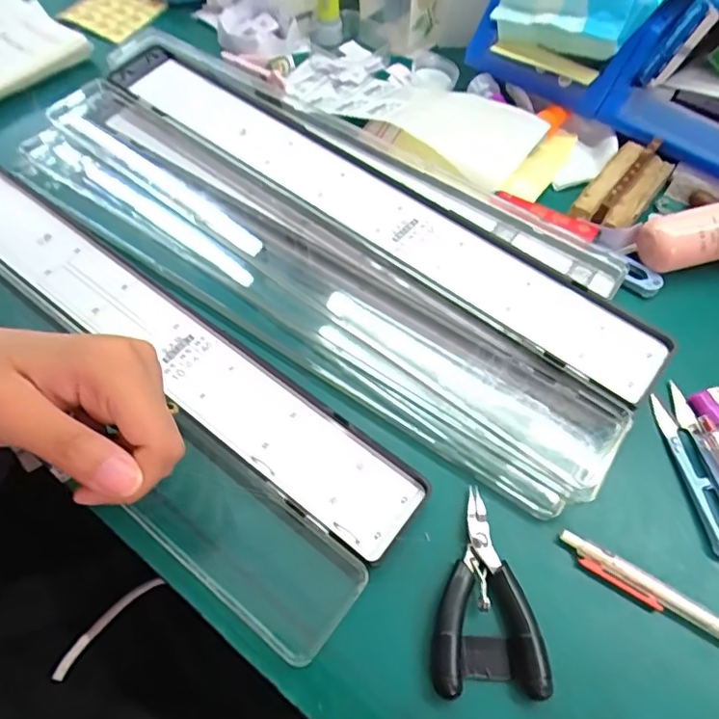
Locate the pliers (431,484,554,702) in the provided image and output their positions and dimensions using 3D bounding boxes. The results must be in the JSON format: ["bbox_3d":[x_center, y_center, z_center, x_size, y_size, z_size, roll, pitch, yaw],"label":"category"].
[{"bbox_3d":[0.060,0.113,0.272,0.052,0.017,0.093,-2,61,-2],"label":"pliers"}]

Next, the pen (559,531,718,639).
[{"bbox_3d":[0.166,0.127,0.269,0.138,0.013,0.012,28,64,14],"label":"pen"}]

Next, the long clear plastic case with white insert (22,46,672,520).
[{"bbox_3d":[-0.018,-0.089,0.363,0.433,0.025,0.164,33,66,16],"label":"long clear plastic case with white insert"}]

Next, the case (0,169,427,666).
[{"bbox_3d":[-0.163,-0.009,0.336,0.427,0.025,0.111,34,66,17],"label":"case"}]

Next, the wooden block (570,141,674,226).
[{"bbox_3d":[0.193,-0.128,0.391,0.039,0.021,0.093,36,66,17],"label":"wooden block"}]

